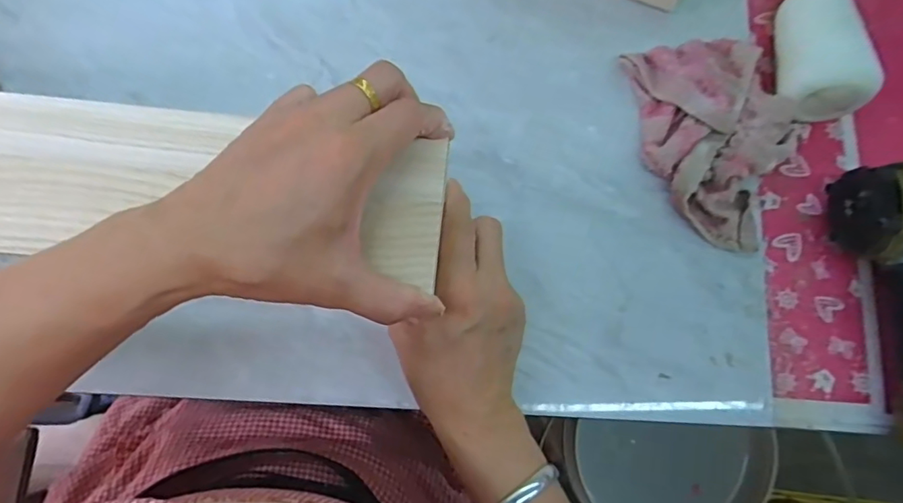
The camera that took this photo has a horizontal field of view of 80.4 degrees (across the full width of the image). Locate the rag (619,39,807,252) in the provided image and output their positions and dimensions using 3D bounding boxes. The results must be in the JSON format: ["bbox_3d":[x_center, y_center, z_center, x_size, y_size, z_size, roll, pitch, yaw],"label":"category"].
[{"bbox_3d":[0.209,-0.087,0.403,0.121,0.032,0.161,-13,80,-3],"label":"rag"}]

